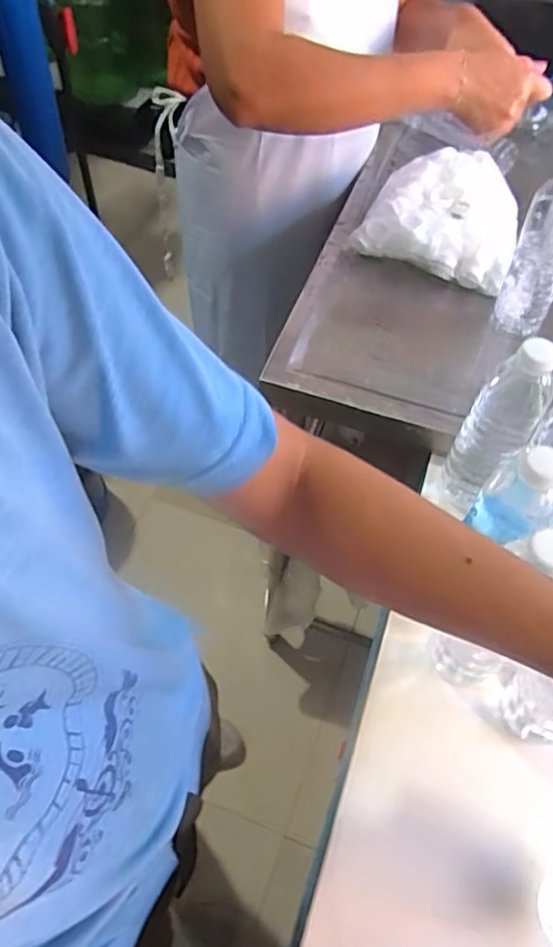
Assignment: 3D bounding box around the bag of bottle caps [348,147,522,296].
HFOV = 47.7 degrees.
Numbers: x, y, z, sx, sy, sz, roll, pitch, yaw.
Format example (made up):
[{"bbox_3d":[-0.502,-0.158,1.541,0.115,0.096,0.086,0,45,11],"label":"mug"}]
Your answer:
[{"bbox_3d":[0.229,-0.342,0.849,0.209,0.095,0.174,22,57,12],"label":"bag of bottle caps"}]

